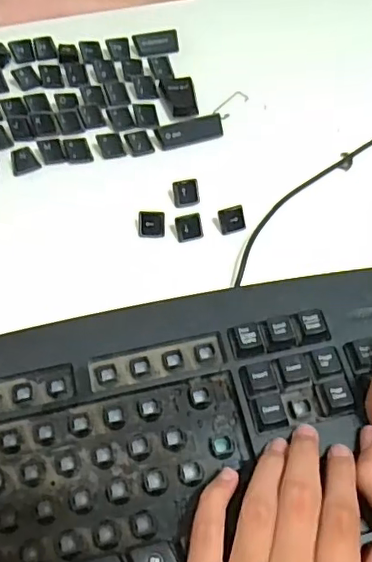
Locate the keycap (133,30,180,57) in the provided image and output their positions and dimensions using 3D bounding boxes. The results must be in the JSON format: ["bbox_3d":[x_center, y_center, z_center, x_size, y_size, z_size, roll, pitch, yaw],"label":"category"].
[{"bbox_3d":[-0.024,-0.200,0.471,0.037,0.007,0.021,-9,61,-4],"label":"keycap"}]

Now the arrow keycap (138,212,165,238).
[{"bbox_3d":[-0.023,-0.039,0.379,0.018,0.011,0.014,1,60,1],"label":"arrow keycap"}]

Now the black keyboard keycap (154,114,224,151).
[{"bbox_3d":[0.004,-0.113,0.423,0.052,0.009,0.020,-15,61,-8],"label":"black keyboard keycap"}]

